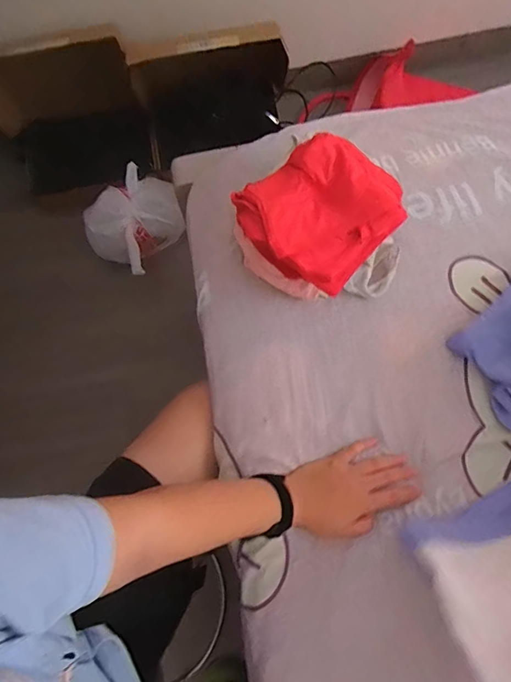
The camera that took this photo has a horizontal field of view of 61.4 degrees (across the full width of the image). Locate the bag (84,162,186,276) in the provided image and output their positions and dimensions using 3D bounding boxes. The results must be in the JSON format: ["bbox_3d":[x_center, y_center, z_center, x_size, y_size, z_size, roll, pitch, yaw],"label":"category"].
[{"bbox_3d":[-0.309,-0.307,1.139,0.199,0.165,0.248,26,77,10],"label":"bag"}]

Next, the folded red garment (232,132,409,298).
[{"bbox_3d":[0.080,-0.159,0.533,0.159,0.074,0.174,42,81,13],"label":"folded red garment"}]

